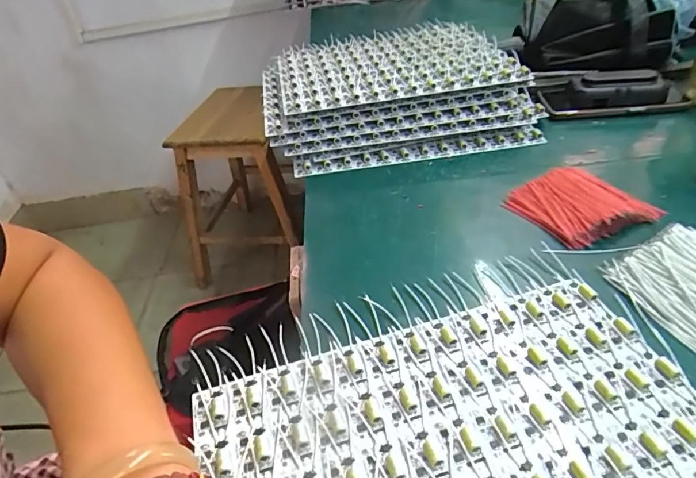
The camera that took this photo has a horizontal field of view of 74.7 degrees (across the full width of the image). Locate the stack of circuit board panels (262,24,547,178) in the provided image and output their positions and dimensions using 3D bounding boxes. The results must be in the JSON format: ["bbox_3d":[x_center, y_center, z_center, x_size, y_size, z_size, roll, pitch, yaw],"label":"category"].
[{"bbox_3d":[0.052,-0.201,0.618,0.326,0.073,0.304,-10,39,-4],"label":"stack of circuit board panels"}]

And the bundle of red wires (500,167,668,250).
[{"bbox_3d":[0.207,-0.031,0.414,0.090,0.019,0.100,-25,43,-21],"label":"bundle of red wires"}]

